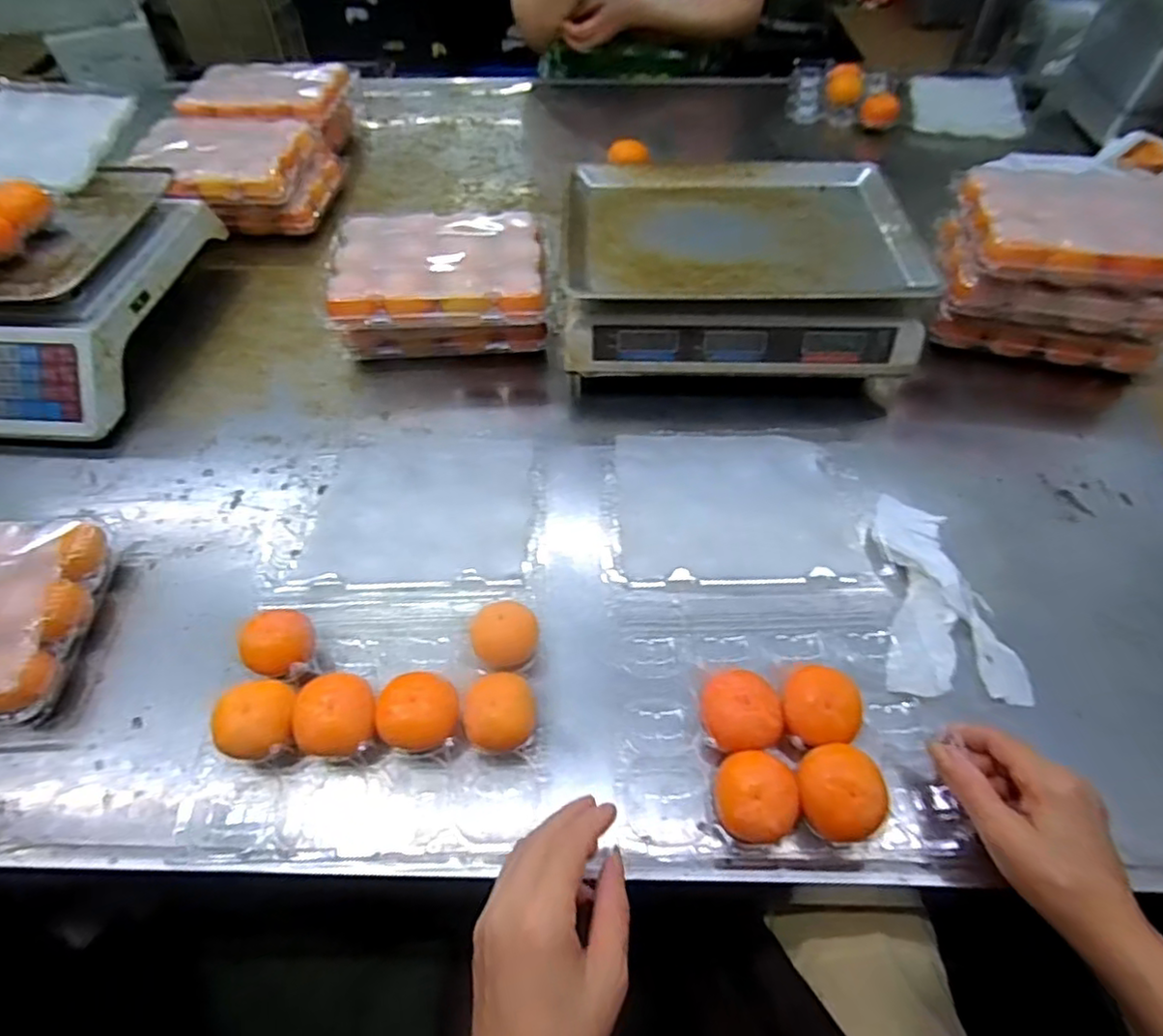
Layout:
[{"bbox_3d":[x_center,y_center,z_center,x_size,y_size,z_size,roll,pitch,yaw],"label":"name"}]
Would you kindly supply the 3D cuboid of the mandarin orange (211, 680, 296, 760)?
[{"bbox_3d":[-0.210,0.137,0.422,0.048,0.047,0.043,-5,53,-2],"label":"mandarin orange"}]

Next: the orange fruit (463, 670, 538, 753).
[{"bbox_3d":[-0.053,0.134,0.428,0.046,0.044,0.047,-1,53,1],"label":"orange fruit"}]

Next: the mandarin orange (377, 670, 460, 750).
[{"bbox_3d":[-0.107,0.131,0.425,0.050,0.037,0.046,-1,53,1],"label":"mandarin orange"}]

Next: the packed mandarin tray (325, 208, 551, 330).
[{"bbox_3d":[-0.139,-0.248,0.634,0.210,0.046,0.150,-7,53,-4],"label":"packed mandarin tray"}]

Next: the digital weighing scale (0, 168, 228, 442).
[{"bbox_3d":[-0.593,-0.224,0.665,0.321,0.125,0.311,3,53,3],"label":"digital weighing scale"}]

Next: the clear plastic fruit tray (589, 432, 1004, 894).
[{"bbox_3d":[0.127,0.065,0.476,0.211,0.048,0.347,-1,53,2],"label":"clear plastic fruit tray"}]

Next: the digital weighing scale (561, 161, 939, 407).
[{"bbox_3d":[0.162,-0.269,0.693,0.349,0.108,0.288,1,53,2],"label":"digital weighing scale"}]

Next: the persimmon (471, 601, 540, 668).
[{"bbox_3d":[-0.053,0.086,0.461,0.045,0.034,0.050,-13,54,-9],"label":"persimmon"}]

